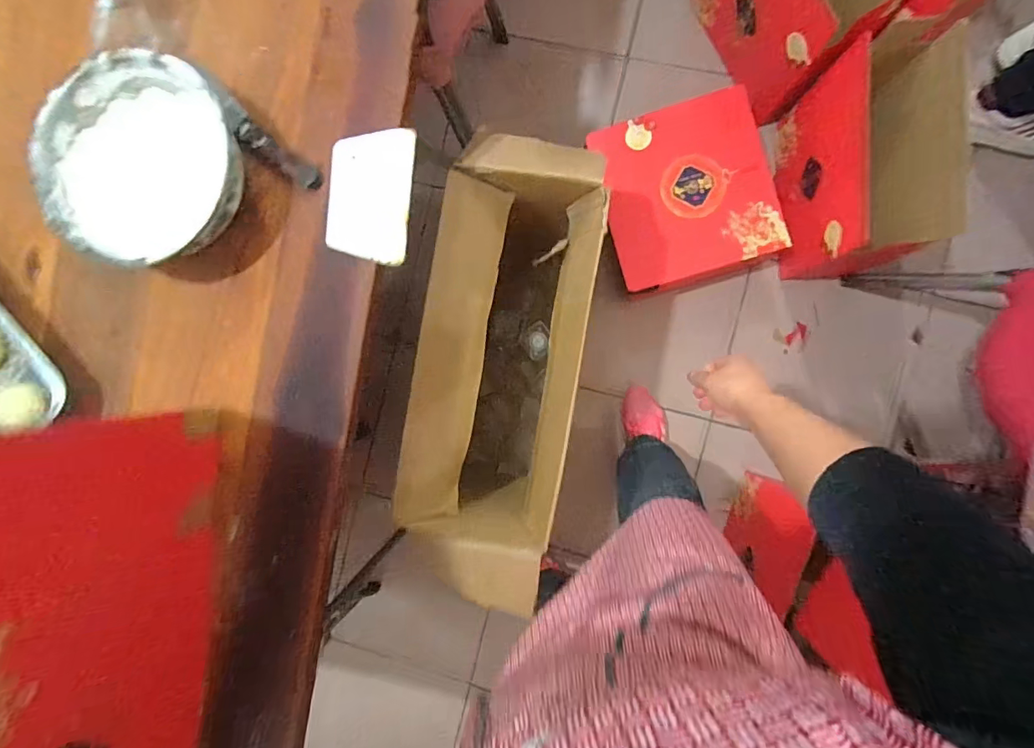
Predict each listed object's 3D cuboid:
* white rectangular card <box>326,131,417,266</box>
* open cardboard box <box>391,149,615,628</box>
[{"bbox_3d":[-0.171,-0.207,0.550,0.098,0.008,0.152,4,91,7],"label":"white rectangular card"},{"bbox_3d":[-0.010,-0.014,0.908,0.248,0.419,0.706,10,91,7],"label":"open cardboard box"}]

